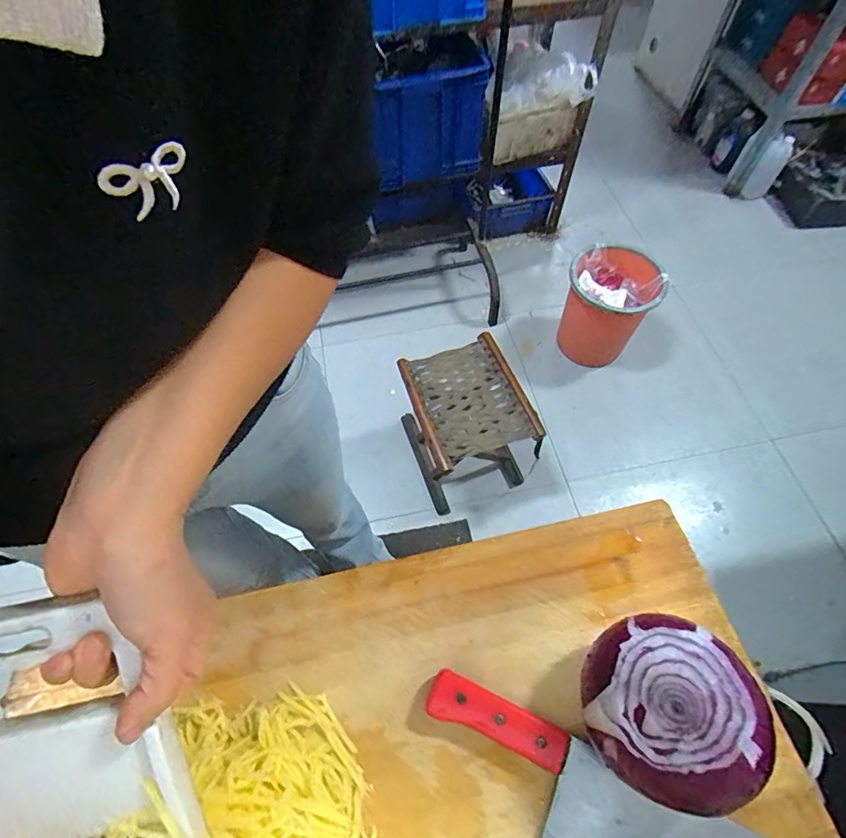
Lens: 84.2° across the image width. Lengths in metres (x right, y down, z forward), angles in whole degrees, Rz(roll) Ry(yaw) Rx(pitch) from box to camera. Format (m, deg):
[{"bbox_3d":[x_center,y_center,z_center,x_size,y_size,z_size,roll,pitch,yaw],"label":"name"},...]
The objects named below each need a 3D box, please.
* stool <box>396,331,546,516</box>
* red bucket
[{"bbox_3d":[0.101,0.027,1.162,0.247,0.311,0.275,-17,61,-8],"label":"stool"},{"bbox_3d":[0.513,-0.312,1.320,0.237,0.271,0.255,-1,60,1],"label":"red bucket"}]

